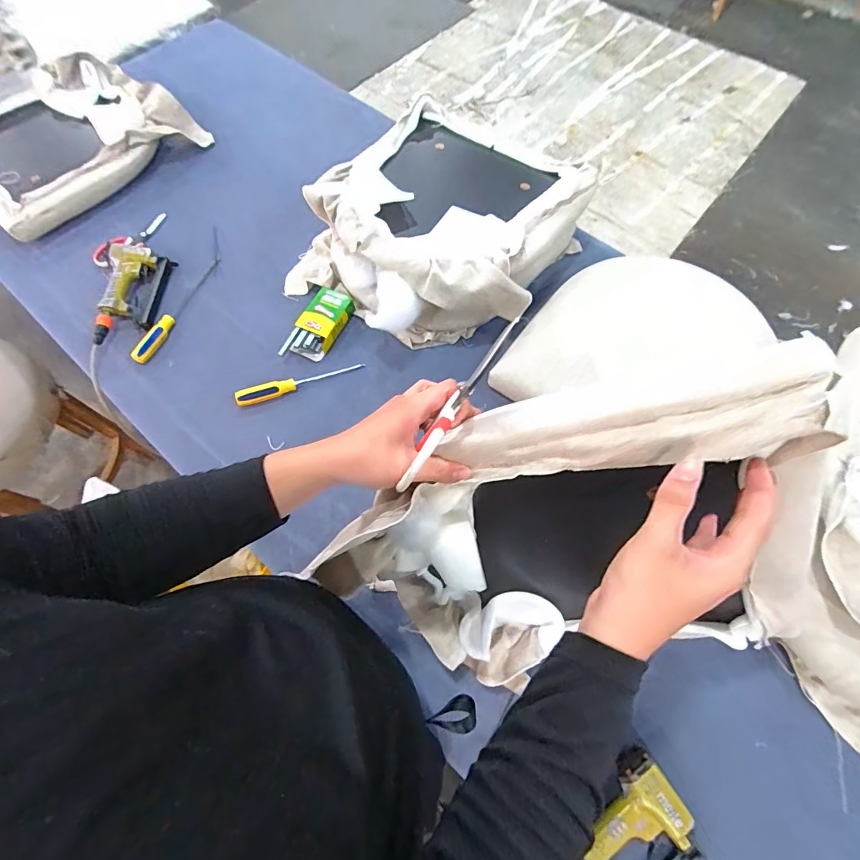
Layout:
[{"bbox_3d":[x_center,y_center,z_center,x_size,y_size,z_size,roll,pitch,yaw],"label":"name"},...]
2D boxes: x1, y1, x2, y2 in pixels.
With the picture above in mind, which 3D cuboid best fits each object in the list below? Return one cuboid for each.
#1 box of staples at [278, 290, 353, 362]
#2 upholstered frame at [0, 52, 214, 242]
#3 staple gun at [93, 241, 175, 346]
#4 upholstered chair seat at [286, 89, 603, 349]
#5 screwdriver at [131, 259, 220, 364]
[{"bbox_3d":[-0.229,-0.216,0.913,0.080,0.033,0.173,24,68,10],"label":"box of staples"},{"bbox_3d":[-0.907,-0.747,1.111,0.458,0.101,0.510,40,68,16],"label":"upholstered frame"},{"bbox_3d":[-0.630,-0.305,0.954,0.124,0.042,0.276,-4,64,-5],"label":"staple gun"},{"bbox_3d":[0.009,-0.423,0.949,0.497,0.172,0.532,31,66,12],"label":"upholstered chair seat"},{"bbox_3d":[-0.531,-0.259,0.942,0.030,0.026,0.286,21,65,7],"label":"screwdriver"}]

